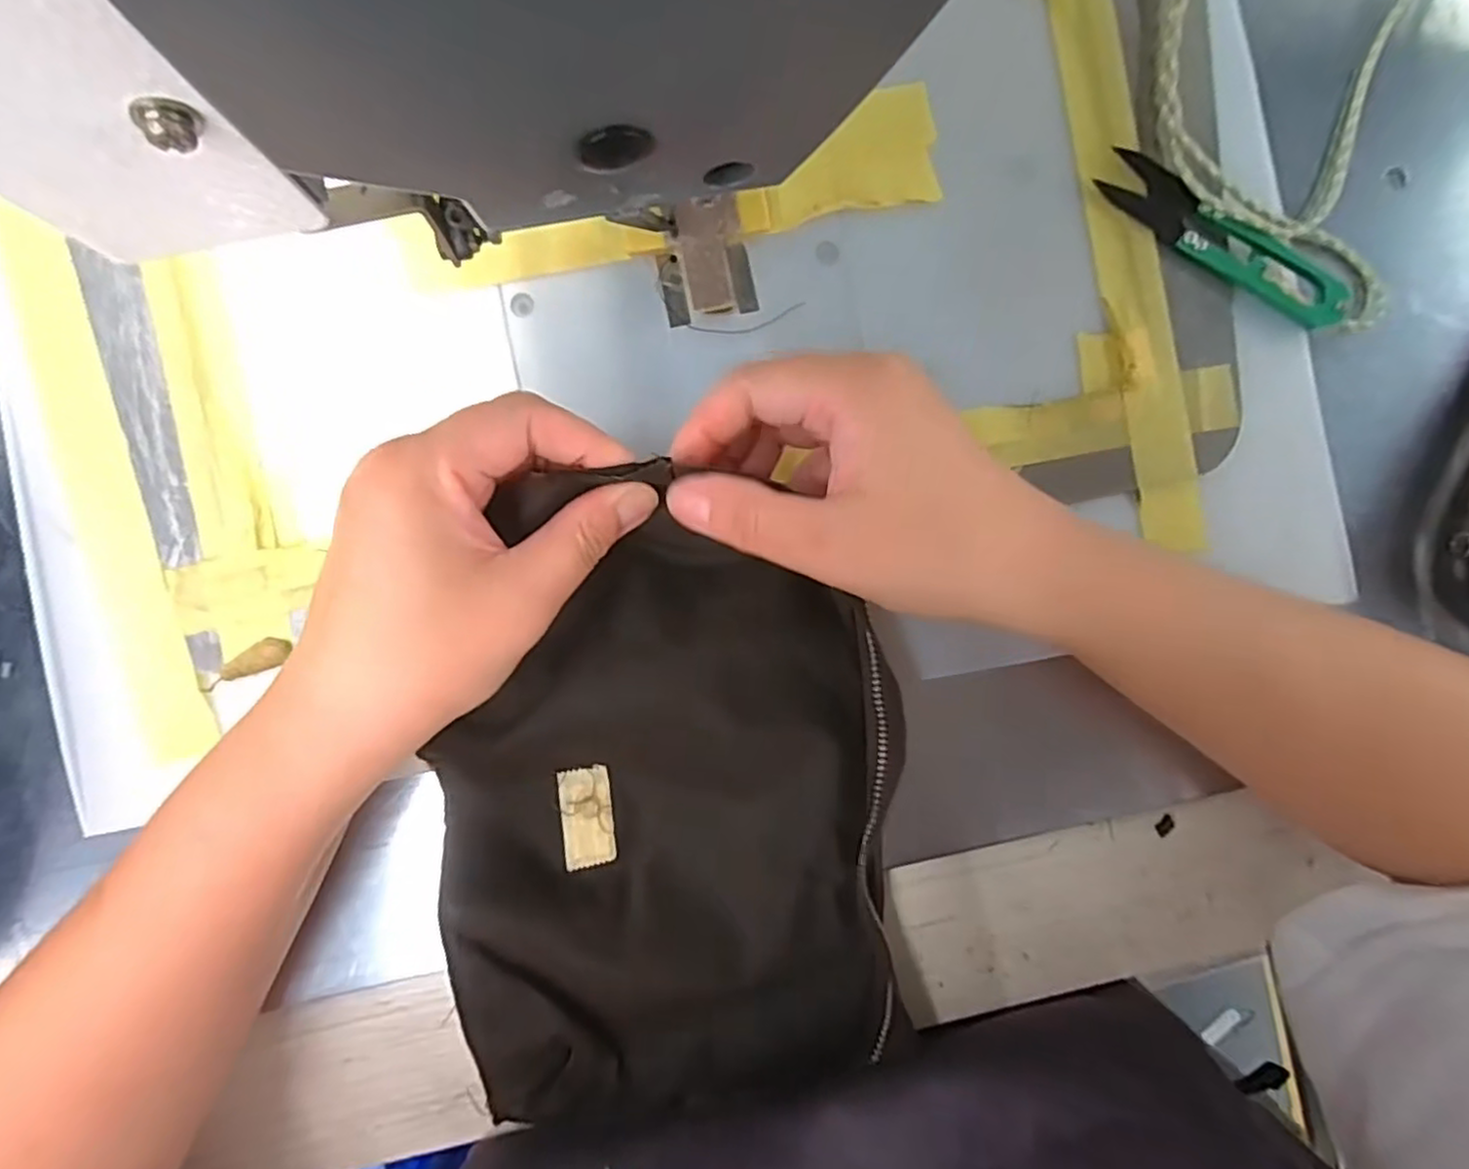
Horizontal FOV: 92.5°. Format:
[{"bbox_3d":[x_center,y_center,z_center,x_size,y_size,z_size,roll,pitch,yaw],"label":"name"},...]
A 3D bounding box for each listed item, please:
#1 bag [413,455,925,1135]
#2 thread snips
[{"bbox_3d":[-0.022,0.078,0.241,0.156,0.044,0.225,-6,92,-4],"label":"bag"},{"bbox_3d":[0.189,-0.134,0.270,0.100,0.013,0.026,30,88,-4],"label":"thread snips"}]

